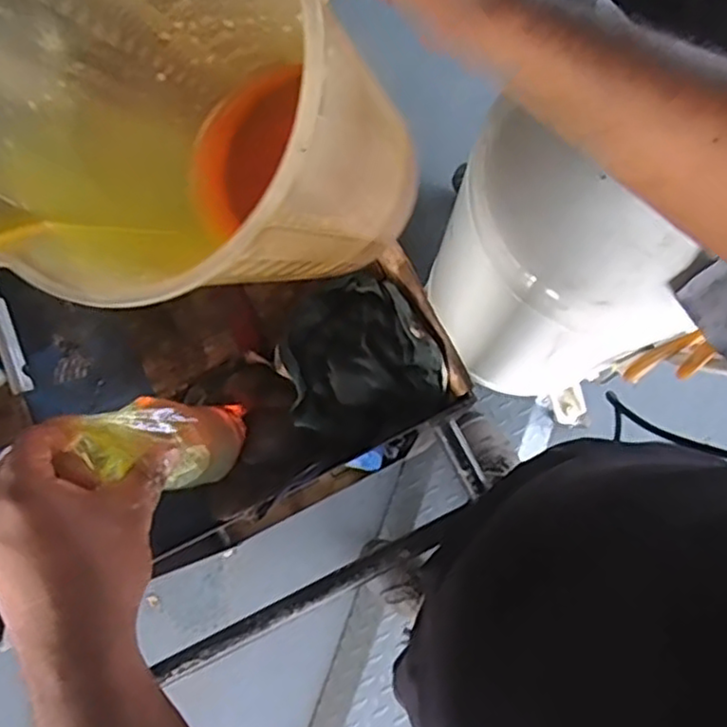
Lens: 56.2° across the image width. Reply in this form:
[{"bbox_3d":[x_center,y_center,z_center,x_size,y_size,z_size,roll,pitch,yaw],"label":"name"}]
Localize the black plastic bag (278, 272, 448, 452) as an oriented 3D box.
[{"bbox_3d":[-0.007,-0.004,0.618,0.131,0.038,0.149,-25,80,-4],"label":"black plastic bag"}]

